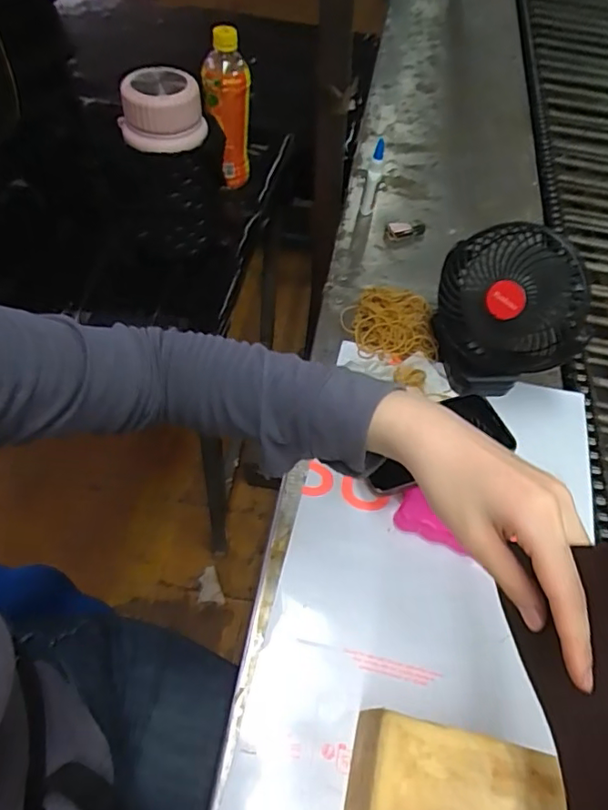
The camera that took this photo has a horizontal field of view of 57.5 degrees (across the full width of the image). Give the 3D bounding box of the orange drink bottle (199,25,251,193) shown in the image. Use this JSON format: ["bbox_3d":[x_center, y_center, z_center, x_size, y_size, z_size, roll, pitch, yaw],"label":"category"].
[{"bbox_3d":[-0.110,-0.416,0.804,0.060,0.216,0.072,2,55,-3],"label":"orange drink bottle"}]

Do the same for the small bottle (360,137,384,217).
[{"bbox_3d":[0.097,-0.319,0.788,0.018,0.120,0.025,12,56,4],"label":"small bottle"}]

